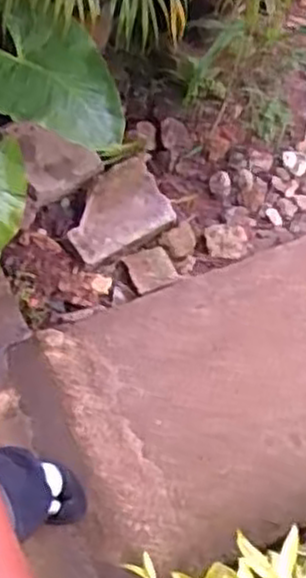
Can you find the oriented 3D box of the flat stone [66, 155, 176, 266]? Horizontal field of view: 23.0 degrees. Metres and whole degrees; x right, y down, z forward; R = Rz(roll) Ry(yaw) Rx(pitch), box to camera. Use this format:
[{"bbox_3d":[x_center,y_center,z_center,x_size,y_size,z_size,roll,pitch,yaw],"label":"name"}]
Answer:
[{"bbox_3d":[-0.090,-0.196,1.853,0.289,0.076,0.193,-30,74,-22],"label":"flat stone"}]

